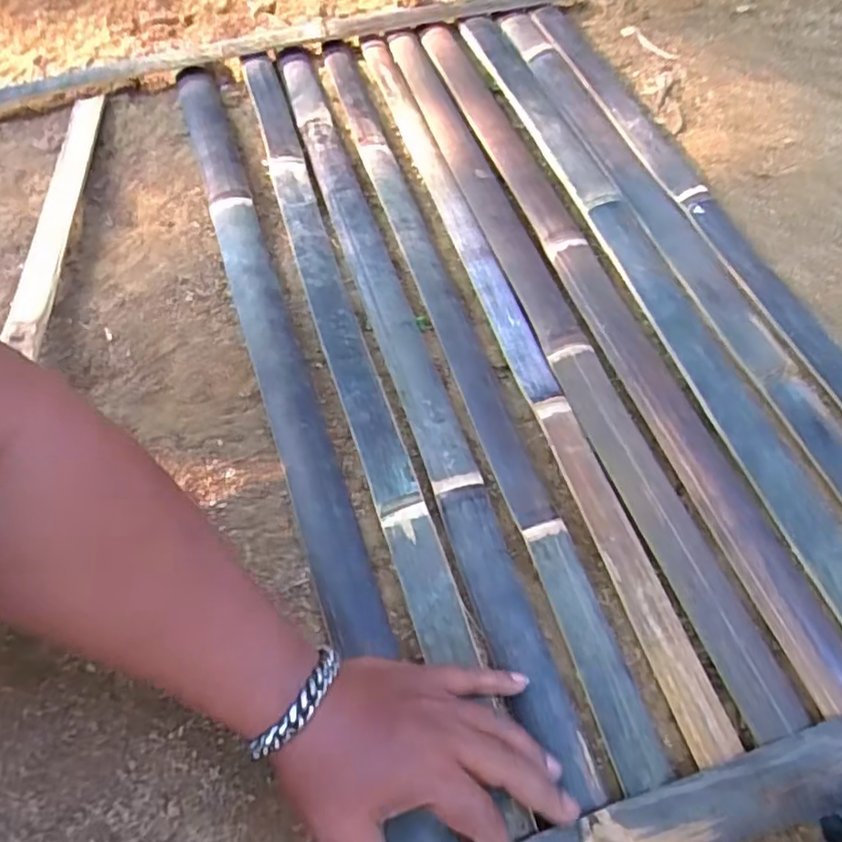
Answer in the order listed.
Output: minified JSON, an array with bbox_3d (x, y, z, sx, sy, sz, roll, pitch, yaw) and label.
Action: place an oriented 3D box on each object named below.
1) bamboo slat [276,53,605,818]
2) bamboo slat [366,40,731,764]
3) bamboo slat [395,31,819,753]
[{"bbox_3d":[-0.032,-0.098,0.556,0.046,0.021,0.786,-17,62,-9],"label":"bamboo slat"},{"bbox_3d":[0.066,-0.128,0.565,0.030,0.011,0.810,-15,63,-8],"label":"bamboo slat"},{"bbox_3d":[0.102,-0.131,0.571,0.047,0.013,0.801,-16,63,-9],"label":"bamboo slat"}]

